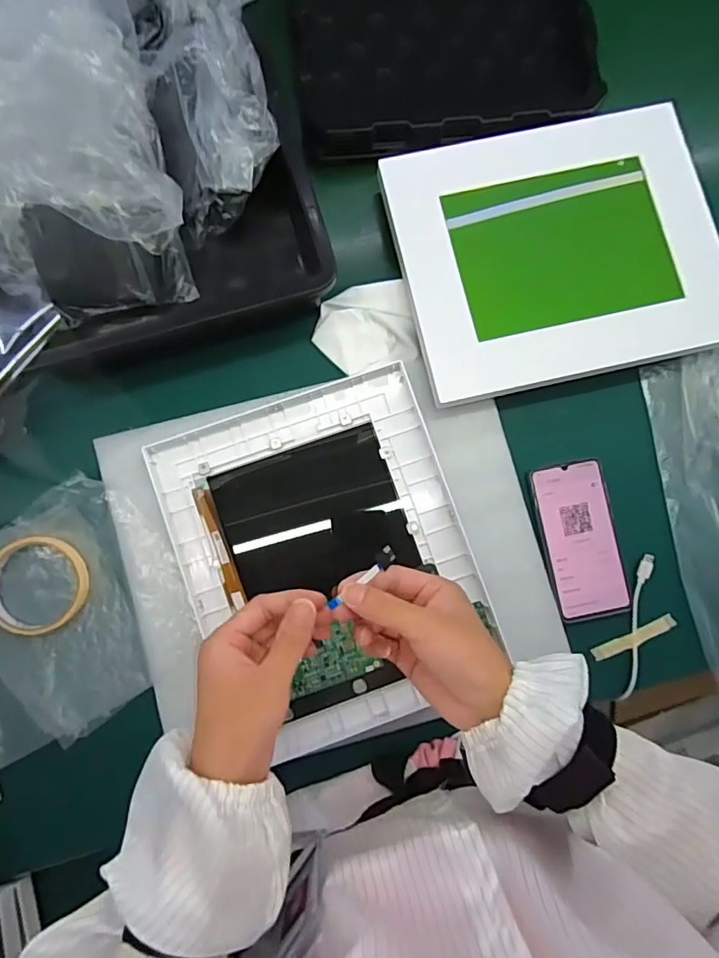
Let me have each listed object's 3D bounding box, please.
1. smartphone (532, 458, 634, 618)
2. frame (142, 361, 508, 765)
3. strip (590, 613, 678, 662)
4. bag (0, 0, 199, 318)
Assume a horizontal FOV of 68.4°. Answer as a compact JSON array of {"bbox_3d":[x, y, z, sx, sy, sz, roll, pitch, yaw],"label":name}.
[{"bbox_3d":[0.213,0.058,0.508,0.070,0.006,0.148,-10,84,-3],"label":"smartphone"},{"bbox_3d":[-0.027,0.072,0.488,0.256,0.017,0.304,-19,86,-4],"label":"frame"},{"bbox_3d":[0.265,0.152,0.505,0.086,0.004,0.012,-23,85,-4],"label":"strip"},{"bbox_3d":[-0.279,-0.339,0.457,0.173,0.110,0.361,-20,85,-4],"label":"bag"}]

